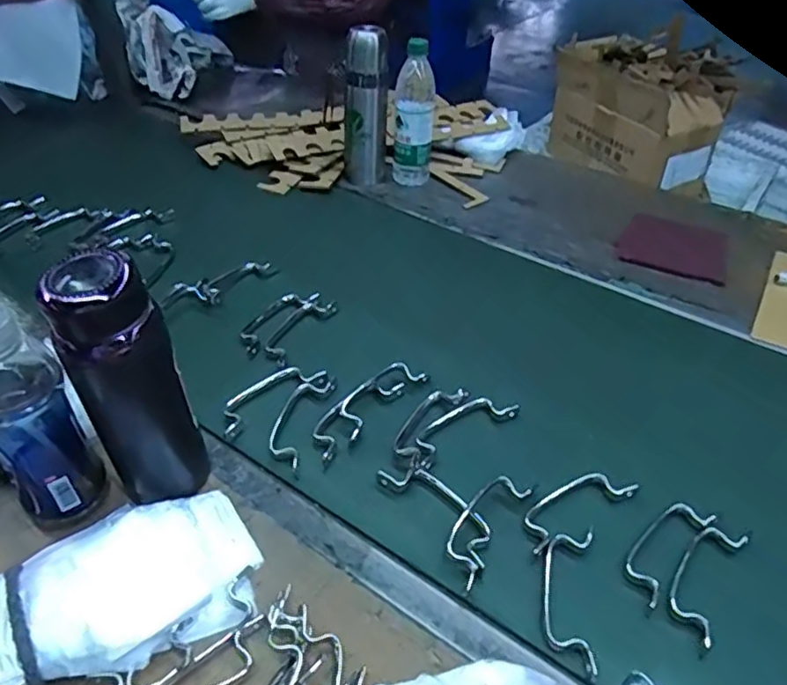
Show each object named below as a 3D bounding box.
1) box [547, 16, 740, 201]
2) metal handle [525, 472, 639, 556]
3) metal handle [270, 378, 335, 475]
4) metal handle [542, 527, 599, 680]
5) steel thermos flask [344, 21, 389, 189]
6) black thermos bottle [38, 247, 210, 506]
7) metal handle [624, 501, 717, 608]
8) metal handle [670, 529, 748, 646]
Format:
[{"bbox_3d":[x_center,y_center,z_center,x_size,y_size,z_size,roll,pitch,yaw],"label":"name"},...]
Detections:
[{"bbox_3d":[0.475,-0.464,1.234,0.165,0.239,0.320,-22,47,-27],"label":"box"},{"bbox_3d":[0.166,0.147,0.570,0.131,0.009,0.041,-21,47,-26],"label":"metal handle"},{"bbox_3d":[-0.097,0.079,0.635,0.043,0.008,0.122,12,41,9],"label":"metal handle"},{"bbox_3d":[0.142,0.202,0.505,0.040,0.014,0.117,9,41,6],"label":"metal handle"},{"bbox_3d":[-0.044,-0.370,0.998,0.069,0.222,0.058,-2,41,-6],"label":"steel thermos flask"},{"bbox_3d":[-0.205,0.042,0.498,0.078,0.234,0.063,-19,46,-24],"label":"black thermos bottle"},{"bbox_3d":[0.233,0.178,0.537,0.038,0.018,0.113,34,49,31],"label":"metal handle"},{"bbox_3d":[0.262,0.196,0.523,0.040,0.014,0.110,27,46,25],"label":"metal handle"}]

